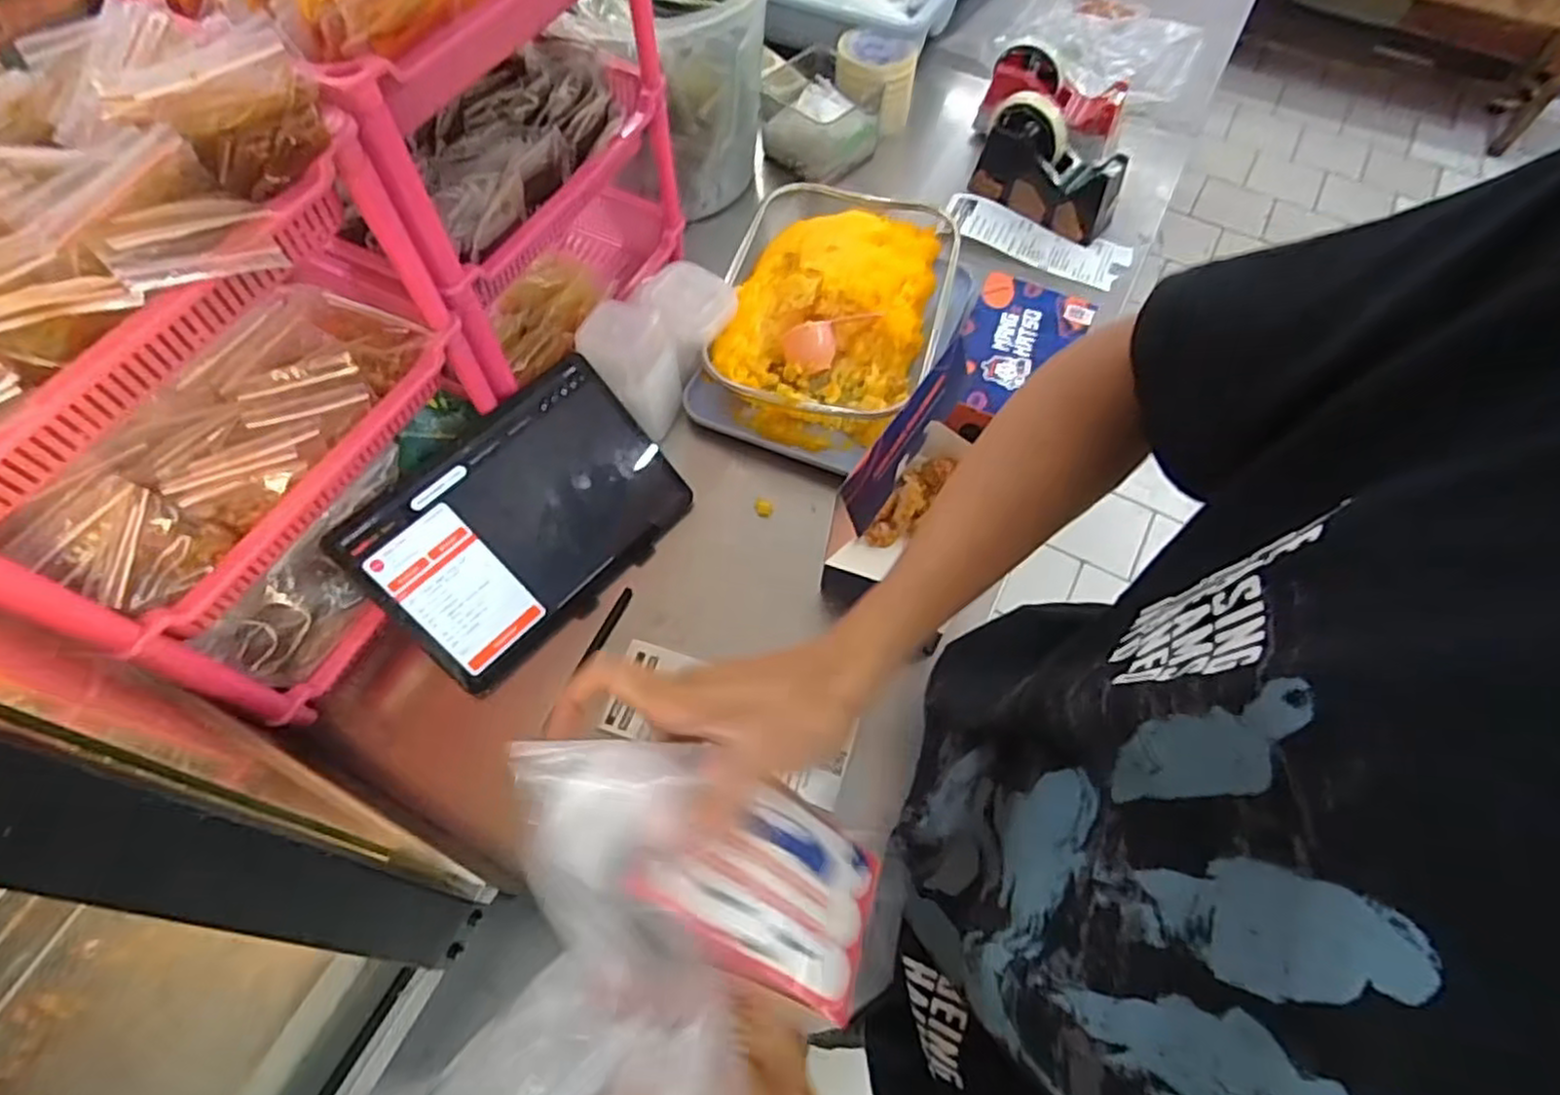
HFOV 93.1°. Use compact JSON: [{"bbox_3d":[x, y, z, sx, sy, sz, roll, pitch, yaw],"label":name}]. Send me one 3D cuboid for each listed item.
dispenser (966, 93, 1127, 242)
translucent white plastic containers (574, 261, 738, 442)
[{"bbox_3d":[0.307,-0.428,0.835,0.160,0.098,0.077,41,69,18],"label":"dispenser"},{"bbox_3d":[-0.111,-0.193,0.695,0.082,0.094,0.163,27,65,12],"label":"translucent white plastic containers"}]

